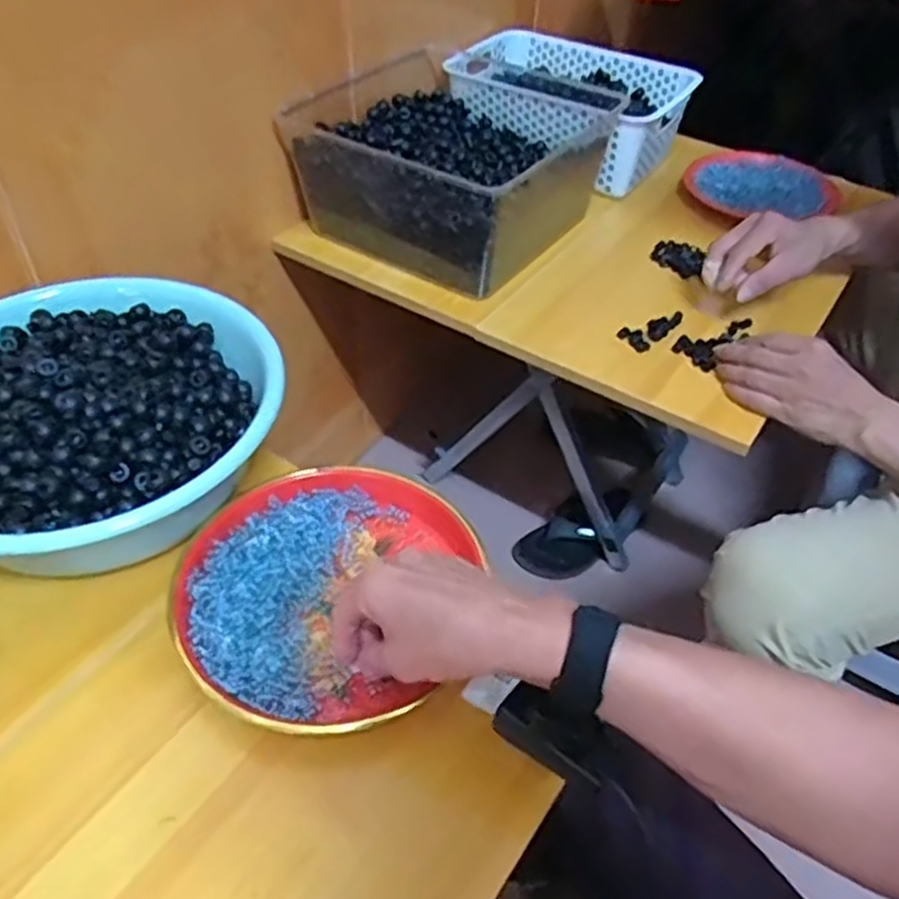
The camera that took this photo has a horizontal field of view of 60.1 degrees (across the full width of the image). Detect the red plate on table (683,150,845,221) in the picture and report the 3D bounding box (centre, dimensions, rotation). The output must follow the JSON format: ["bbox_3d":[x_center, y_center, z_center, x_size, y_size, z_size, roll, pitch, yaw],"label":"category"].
[{"bbox_3d":[0.393,-0.343,0.998,0.179,0.034,0.156,-12,47,-14],"label":"red plate on table"}]

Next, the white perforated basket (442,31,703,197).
[{"bbox_3d":[0.147,-0.455,1.029,0.293,0.099,0.223,33,53,26],"label":"white perforated basket"}]

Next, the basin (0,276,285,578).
[{"bbox_3d":[-0.285,-0.019,0.612,0.290,0.098,0.261,-33,55,-30],"label":"basin"}]

